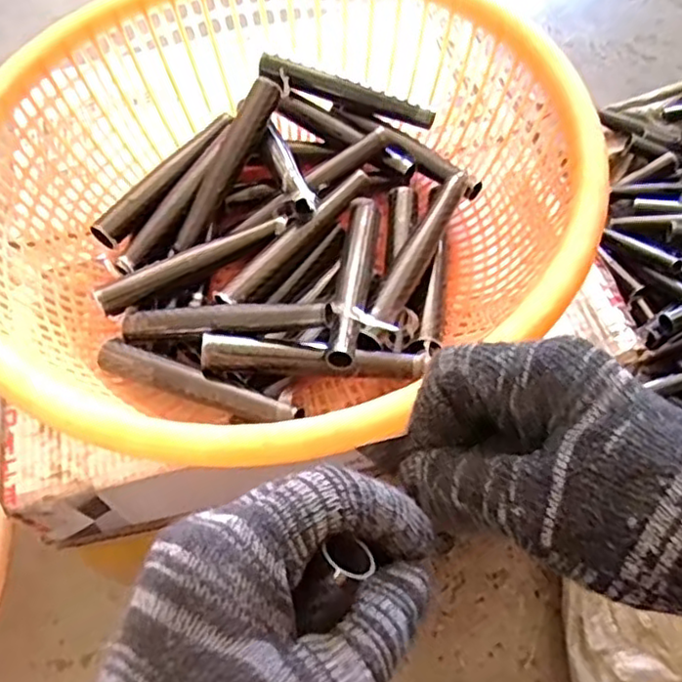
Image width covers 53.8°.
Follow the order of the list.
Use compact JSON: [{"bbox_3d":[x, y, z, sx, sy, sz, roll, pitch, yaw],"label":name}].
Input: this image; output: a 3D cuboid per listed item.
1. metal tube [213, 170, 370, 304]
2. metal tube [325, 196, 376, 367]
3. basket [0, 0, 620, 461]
[{"bbox_3d":[-0.031,-0.074,0.481,0.016,0.014,0.147,36,68,21],"label":"metal tube"},{"bbox_3d":[0.008,-0.044,0.455,0.021,0.017,0.148,4,50,5],"label":"metal tube"},{"bbox_3d":[-0.053,-0.097,0.467,0.383,0.125,0.370,-2,60,3],"label":"basket"}]

